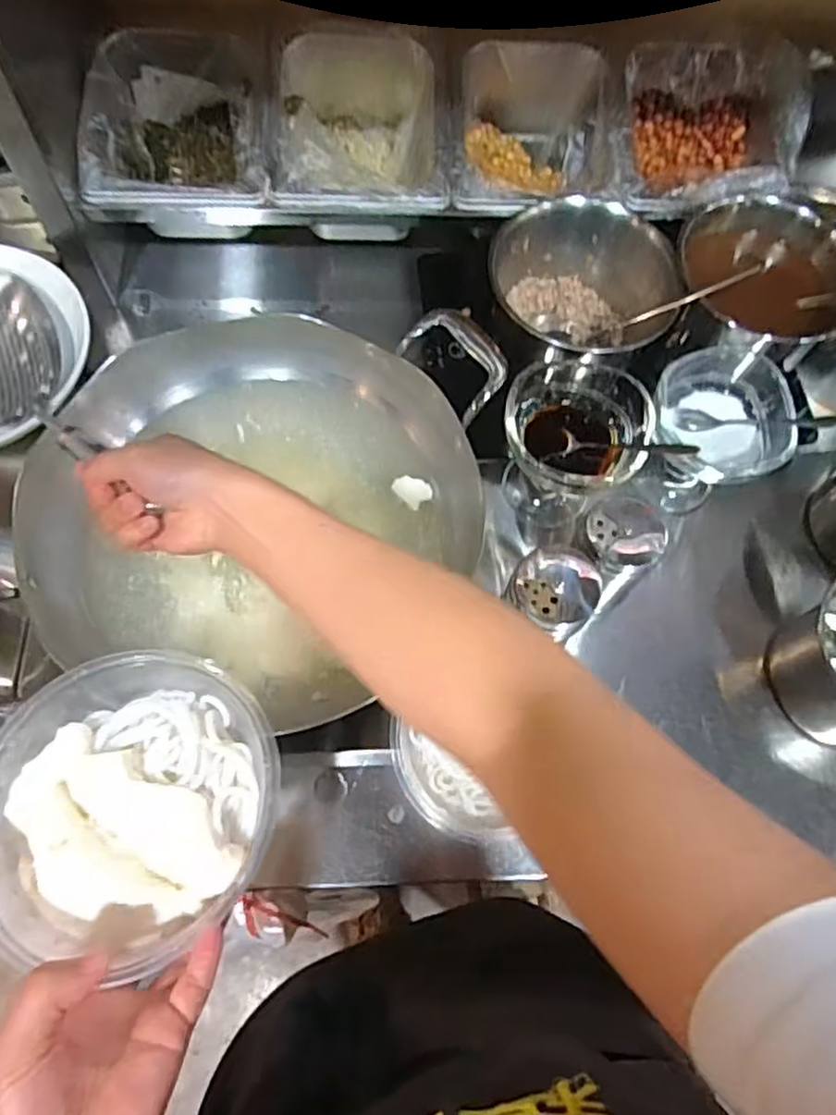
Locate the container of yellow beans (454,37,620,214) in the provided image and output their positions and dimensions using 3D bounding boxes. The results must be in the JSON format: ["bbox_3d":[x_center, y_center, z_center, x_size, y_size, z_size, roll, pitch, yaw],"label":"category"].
[{"bbox_3d":[0.107,-0.391,0.670,0.150,0.093,0.172,3,69,-1],"label":"container of yellow beans"}]

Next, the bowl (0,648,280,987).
[{"bbox_3d":[-0.142,0.120,0.350,0.137,0.047,0.143,1,69,-2],"label":"bowl"}]

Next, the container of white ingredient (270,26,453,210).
[{"bbox_3d":[-0.053,-0.398,0.664,0.162,0.096,0.189,3,69,-2],"label":"container of white ingredient"}]

